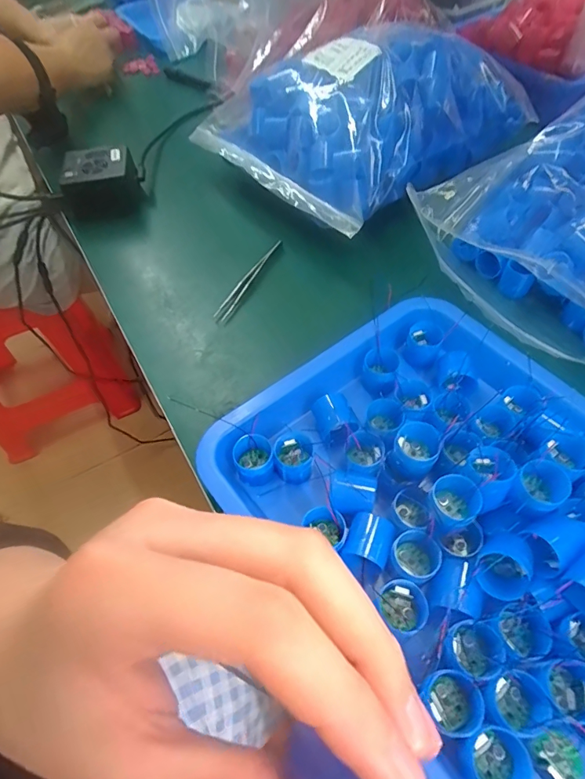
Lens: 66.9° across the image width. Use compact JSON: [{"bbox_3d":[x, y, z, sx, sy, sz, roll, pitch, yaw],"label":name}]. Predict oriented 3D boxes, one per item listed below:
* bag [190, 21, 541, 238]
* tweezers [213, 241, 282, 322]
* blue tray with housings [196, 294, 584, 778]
[{"bbox_3d":[0.083,-0.344,0.526,0.331,0.113,0.274,-36,62,-19],"label":"bag"},{"bbox_3d":[-0.046,-0.119,0.469,0.013,0.004,0.121,23,61,17],"label":"tweezers"},{"bbox_3d":[0.124,0.081,0.296,0.254,0.052,0.325,-34,61,-18],"label":"blue tray with housings"}]

